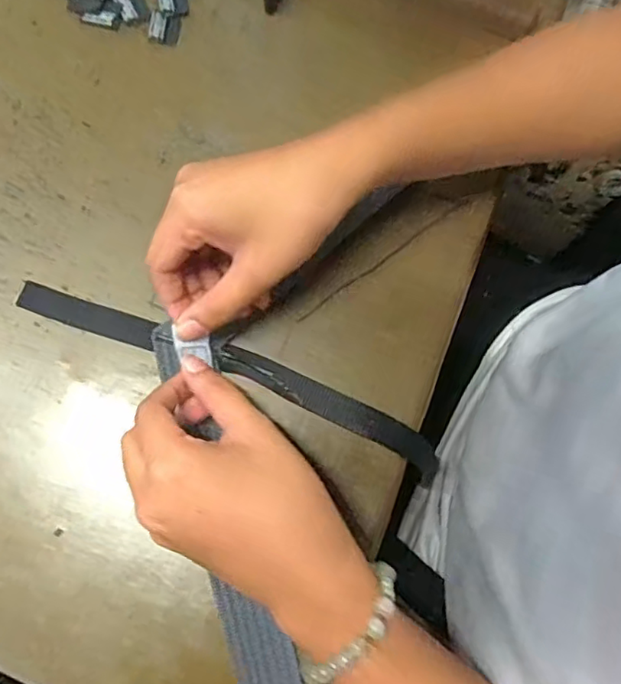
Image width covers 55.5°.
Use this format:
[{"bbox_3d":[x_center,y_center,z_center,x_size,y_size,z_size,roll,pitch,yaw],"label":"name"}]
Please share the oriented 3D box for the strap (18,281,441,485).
[{"bbox_3d":[-0.045,0.016,0.330,0.247,0.007,0.025,21,75,2],"label":"strap"}]

